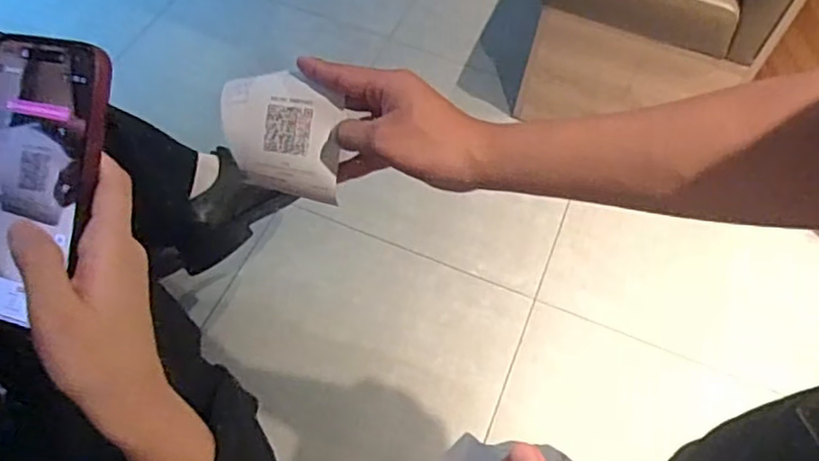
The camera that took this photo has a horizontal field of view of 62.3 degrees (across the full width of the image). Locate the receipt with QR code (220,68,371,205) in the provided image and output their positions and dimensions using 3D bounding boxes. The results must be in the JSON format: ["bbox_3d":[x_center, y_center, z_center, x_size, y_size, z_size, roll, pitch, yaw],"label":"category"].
[{"bbox_3d":[-0.098,-0.074,0.513,0.101,0.016,0.088,14,100,12],"label":"receipt with QR code"}]

